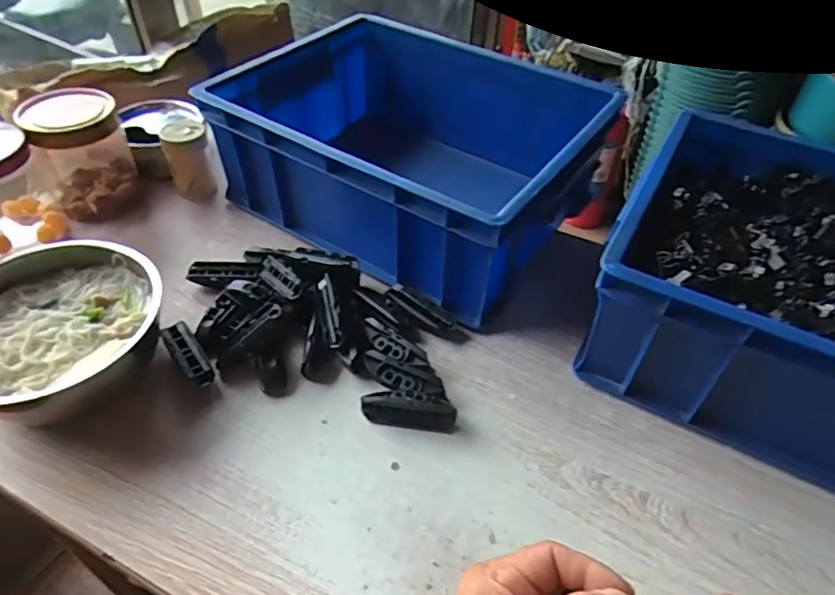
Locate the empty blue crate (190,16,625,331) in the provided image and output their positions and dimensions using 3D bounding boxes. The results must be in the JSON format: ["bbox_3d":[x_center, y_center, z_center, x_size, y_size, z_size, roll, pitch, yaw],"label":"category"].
[{"bbox_3d":[0.001,-0.154,0.588,0.339,0.130,0.279,30,52,24],"label":"empty blue crate"}]

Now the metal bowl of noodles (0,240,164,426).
[{"bbox_3d":[-0.274,0.030,0.436,0.150,0.071,0.155,1,46,-1],"label":"metal bowl of noodles"}]

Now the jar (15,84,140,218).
[{"bbox_3d":[-0.343,-0.149,0.578,0.084,0.100,0.097,-23,51,-23],"label":"jar"}]

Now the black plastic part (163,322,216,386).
[{"bbox_3d":[-0.186,0.047,0.459,0.021,0.018,0.069,-28,53,-26],"label":"black plastic part"}]

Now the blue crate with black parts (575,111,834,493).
[{"bbox_3d":[0.330,0.010,0.442,0.332,0.134,0.255,25,50,20],"label":"blue crate with black parts"}]

